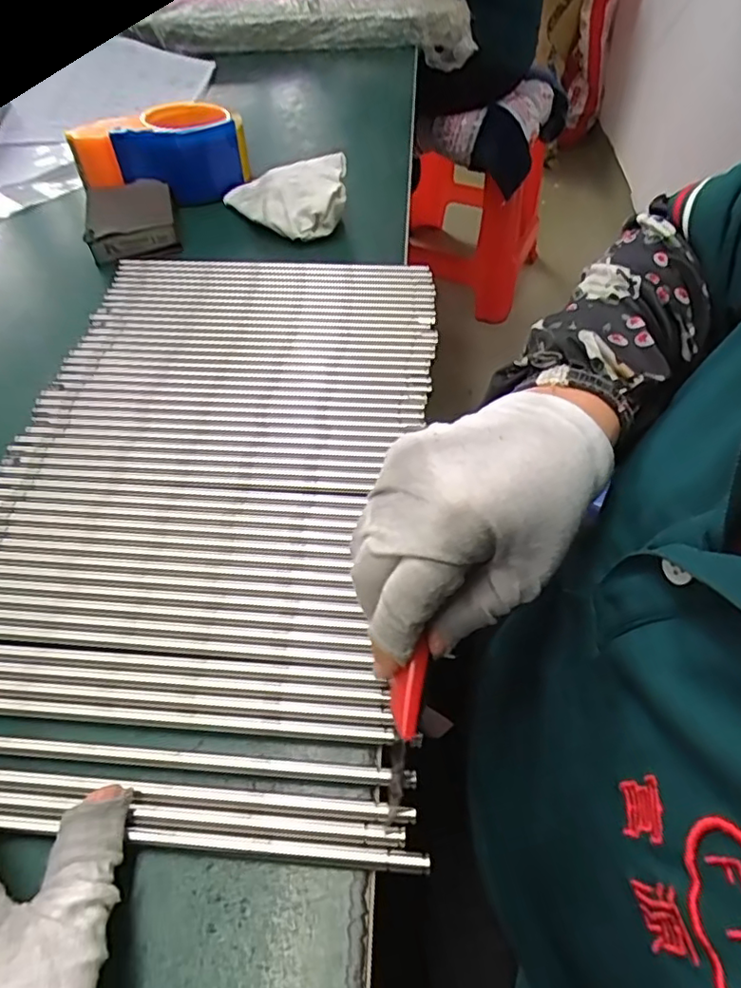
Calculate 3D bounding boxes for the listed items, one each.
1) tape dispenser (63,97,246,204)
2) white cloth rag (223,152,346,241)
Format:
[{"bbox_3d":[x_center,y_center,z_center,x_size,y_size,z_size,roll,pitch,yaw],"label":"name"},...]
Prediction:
[{"bbox_3d":[-0.184,-0.309,0.532,0.143,0.062,0.086,-6,53,-2],"label":"tape dispenser"},{"bbox_3d":[-0.075,-0.252,0.499,0.108,0.040,0.071,9,53,7],"label":"white cloth rag"}]

